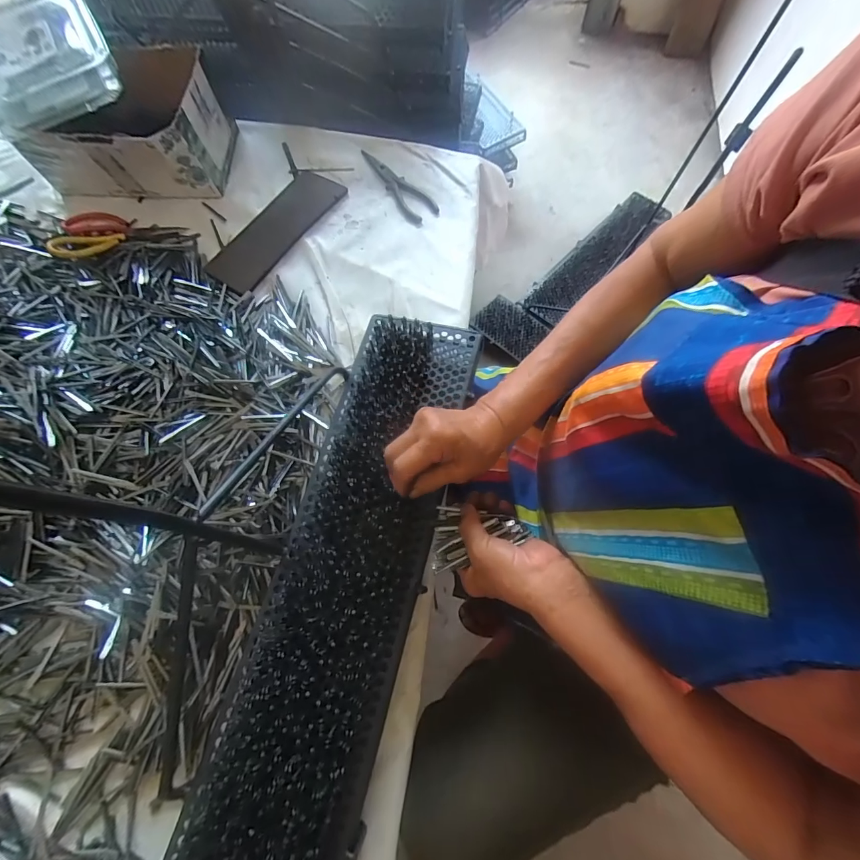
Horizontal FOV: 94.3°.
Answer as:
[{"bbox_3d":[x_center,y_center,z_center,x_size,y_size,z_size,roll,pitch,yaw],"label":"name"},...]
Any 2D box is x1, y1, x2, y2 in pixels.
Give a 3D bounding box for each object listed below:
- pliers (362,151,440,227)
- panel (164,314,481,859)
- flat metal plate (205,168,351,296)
[{"bbox_3d":[-0.054,-0.417,0.681,0.056,0.007,0.188,-31,72,-12],"label":"pliers"},{"bbox_3d":[-0.091,0.146,0.423,0.171,0.084,0.593,12,68,4],"label":"panel"},{"bbox_3d":[-0.247,-0.327,0.645,0.099,0.005,0.252,31,72,11],"label":"flat metal plate"}]

